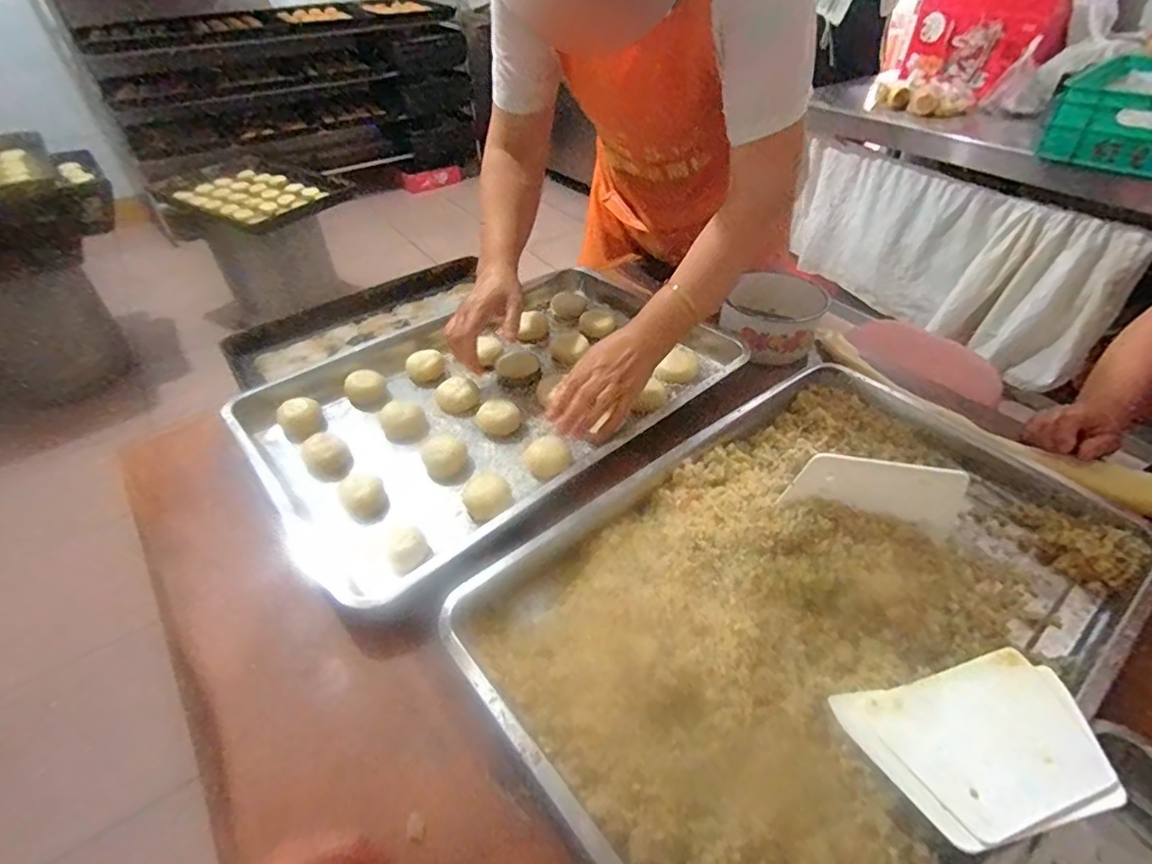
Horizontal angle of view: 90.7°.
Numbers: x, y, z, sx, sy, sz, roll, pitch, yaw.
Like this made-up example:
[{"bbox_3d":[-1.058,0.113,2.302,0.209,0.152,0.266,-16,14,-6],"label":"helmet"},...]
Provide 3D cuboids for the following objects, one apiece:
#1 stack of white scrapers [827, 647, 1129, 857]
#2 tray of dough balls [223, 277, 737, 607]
[{"bbox_3d":[0.274,0.210,0.383,0.161,0.008,0.100,-9,41,-13],"label":"stack of white scrapers"},{"bbox_3d":[-0.093,-0.064,0.749,0.580,0.035,0.393,-32,49,-29],"label":"tray of dough balls"}]

